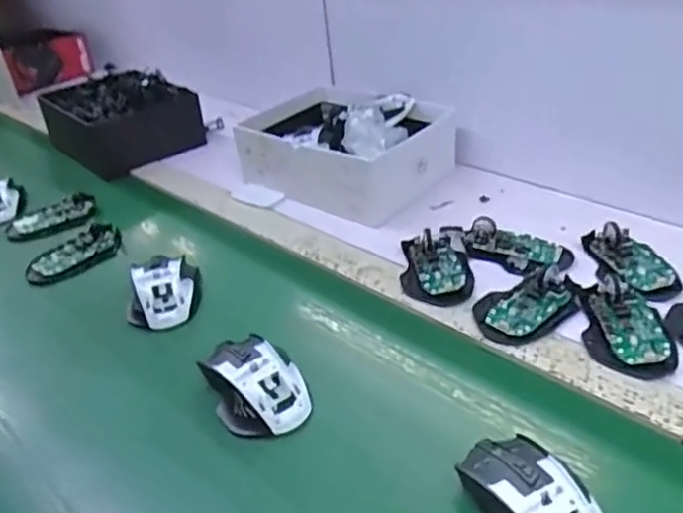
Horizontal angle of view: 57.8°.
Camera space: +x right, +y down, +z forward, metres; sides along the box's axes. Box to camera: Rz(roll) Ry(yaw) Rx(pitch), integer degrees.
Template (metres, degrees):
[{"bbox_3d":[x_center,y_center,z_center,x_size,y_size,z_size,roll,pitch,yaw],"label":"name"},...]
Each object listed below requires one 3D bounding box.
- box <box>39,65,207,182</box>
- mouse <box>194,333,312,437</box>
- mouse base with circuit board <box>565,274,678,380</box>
[{"bbox_3d":[-0.362,-0.233,1.023,0.243,0.097,0.171,25,45,38],"label":"box"},{"bbox_3d":[-0.078,0.102,0.525,0.071,0.036,0.117,-24,38,-24],"label":"mouse"},{"bbox_3d":[0.251,0.052,0.558,0.069,0.025,0.131,-1,34,7],"label":"mouse base with circuit board"}]

